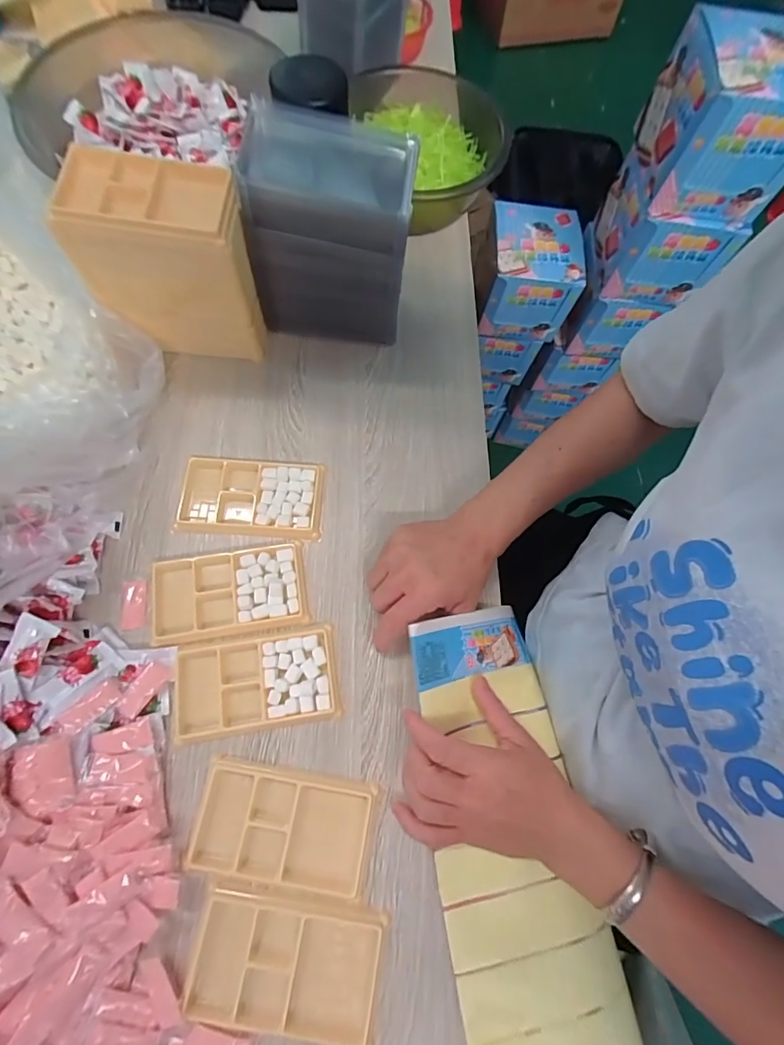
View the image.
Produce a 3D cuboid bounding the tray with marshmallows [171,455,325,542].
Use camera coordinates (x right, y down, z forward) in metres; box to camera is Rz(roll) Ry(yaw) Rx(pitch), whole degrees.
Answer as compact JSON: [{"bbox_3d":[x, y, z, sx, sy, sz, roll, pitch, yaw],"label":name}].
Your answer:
[{"bbox_3d":[-0.134,-0.025,0.437,0.132,0.011,0.077,3,70,-2],"label":"tray with marshmallows"}]

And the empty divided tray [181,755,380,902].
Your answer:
[{"bbox_3d":[-0.083,0.231,0.348,0.132,0.011,0.075,10,70,1],"label":"empty divided tray"}]

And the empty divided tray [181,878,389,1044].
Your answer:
[{"bbox_3d":[-0.072,0.308,0.318,0.130,0.011,0.076,11,70,1],"label":"empty divided tray"}]

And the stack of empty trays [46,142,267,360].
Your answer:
[{"bbox_3d":[-0.197,-0.235,0.431,0.140,0.156,0.077,4,70,-2],"label":"stack of empty trays"}]

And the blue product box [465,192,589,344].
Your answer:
[{"bbox_3d":[0.230,-0.428,0.778,0.146,0.131,0.164,2,70,-3],"label":"blue product box"}]

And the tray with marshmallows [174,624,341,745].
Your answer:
[{"bbox_3d":[-0.113,0.133,0.382,0.132,0.011,0.074,-7,71,-5],"label":"tray with marshmallows"}]

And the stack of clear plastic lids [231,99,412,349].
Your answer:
[{"bbox_3d":[-0.056,-0.271,0.442,0.141,0.170,0.101,6,70,-1],"label":"stack of clear plastic lids"}]

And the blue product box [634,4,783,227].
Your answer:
[{"bbox_3d":[0.414,-0.496,0.560,0.156,0.129,0.179,6,70,-1],"label":"blue product box"}]

